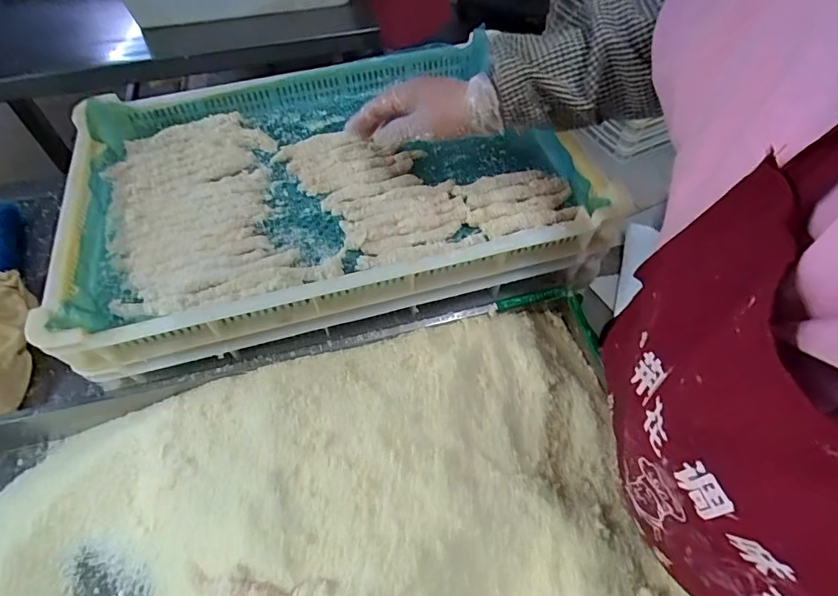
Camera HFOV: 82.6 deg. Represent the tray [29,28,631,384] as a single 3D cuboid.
[{"bbox_3d":[-0.111,-0.155,0.582,0.563,0.062,0.386,-13,55,-8],"label":"tray"}]

